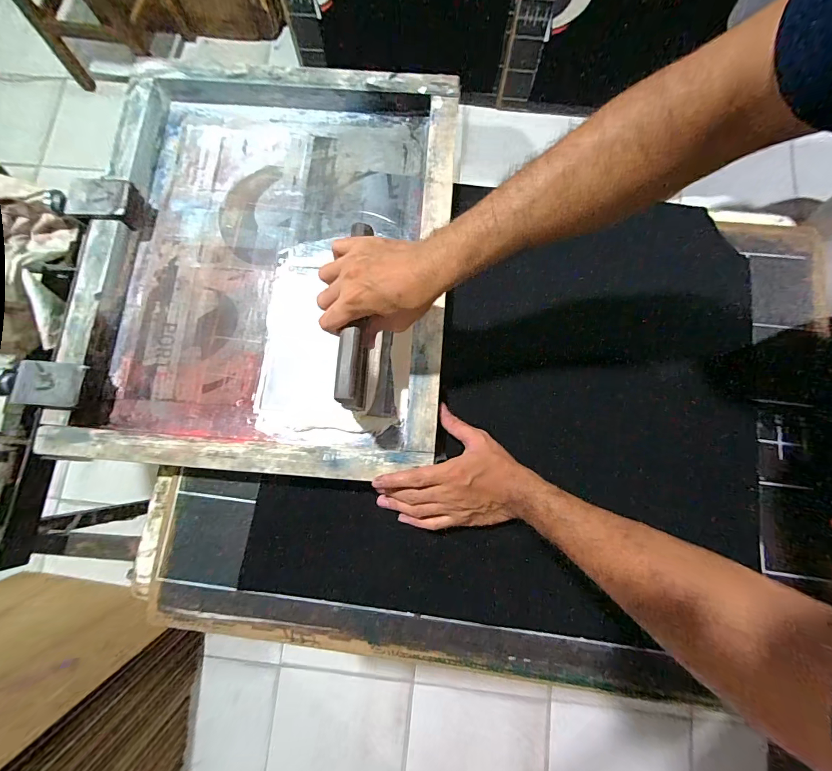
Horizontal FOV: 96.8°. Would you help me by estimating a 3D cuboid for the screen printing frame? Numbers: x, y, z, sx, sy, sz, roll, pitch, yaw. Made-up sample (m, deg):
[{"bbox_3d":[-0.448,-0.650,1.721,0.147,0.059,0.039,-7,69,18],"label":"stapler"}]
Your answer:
[{"bbox_3d":[-0.189,-0.173,0.492,0.455,0.042,0.549,4,80,2],"label":"screen printing frame"}]

